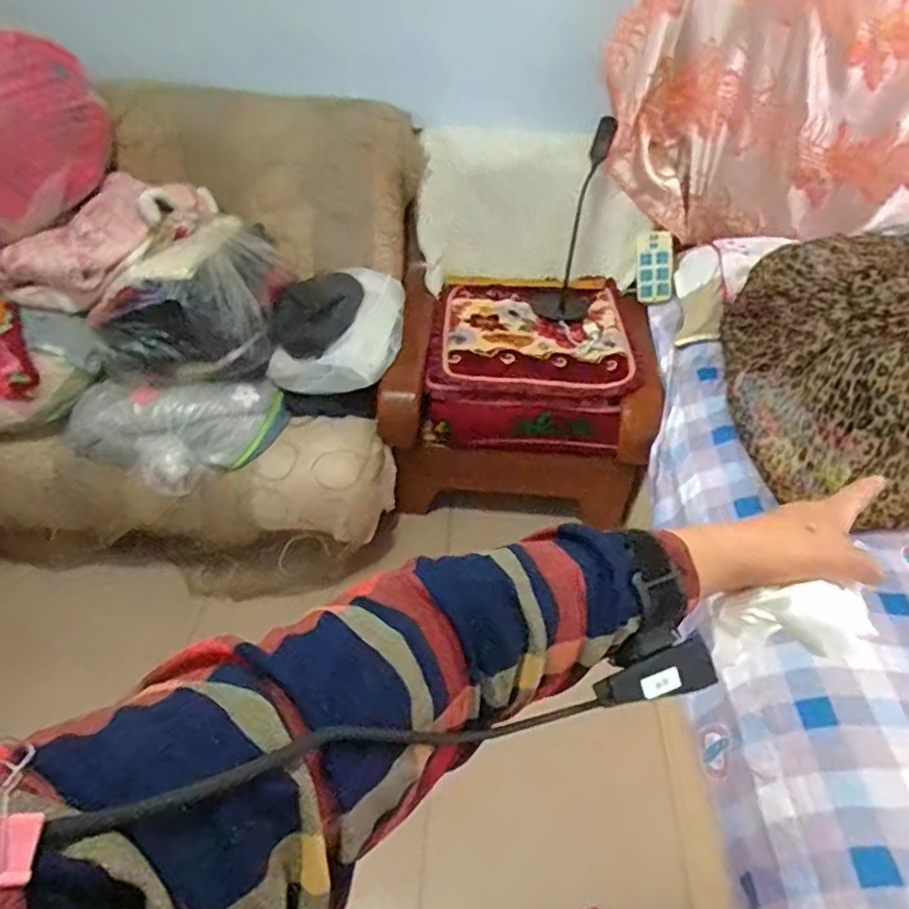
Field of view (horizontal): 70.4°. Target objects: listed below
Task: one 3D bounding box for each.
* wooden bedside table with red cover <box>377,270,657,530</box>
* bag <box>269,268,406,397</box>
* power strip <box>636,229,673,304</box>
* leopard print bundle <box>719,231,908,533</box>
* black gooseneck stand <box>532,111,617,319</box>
[{"bbox_3d":[0.176,-0.190,1.800,0.679,0.347,0.590,5,45,3],"label":"wooden bedside table with red cover"},{"bbox_3d":[-0.275,-0.324,1.620,0.247,0.210,0.414,26,50,23],"label":"bag"},{"bbox_3d":[0.552,-0.516,1.771,0.091,0.190,0.034,3,10,22],"label":"power strip"},{"bbox_3d":[0.820,-0.177,1.278,0.438,0.339,0.544,0,45,-2],"label":"leopard print bundle"},{"bbox_3d":[0.356,-0.622,1.734,0.122,0.540,0.159,4,20,-34],"label":"black gooseneck stand"}]

